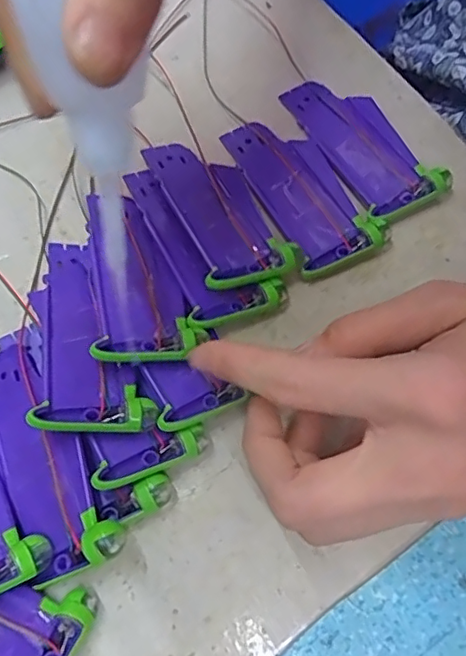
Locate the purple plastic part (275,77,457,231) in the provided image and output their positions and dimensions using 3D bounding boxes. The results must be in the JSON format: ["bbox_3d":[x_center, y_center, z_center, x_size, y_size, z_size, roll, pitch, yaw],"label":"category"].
[{"bbox_3d":[0.061,-0.091,0.272,0.039,0.009,0.091,-24,68,-11],"label":"purple plastic part"}]

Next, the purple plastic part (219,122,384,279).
[{"bbox_3d":[0.031,-0.065,0.260,0.038,0.008,0.087,-22,68,-10],"label":"purple plastic part"}]

